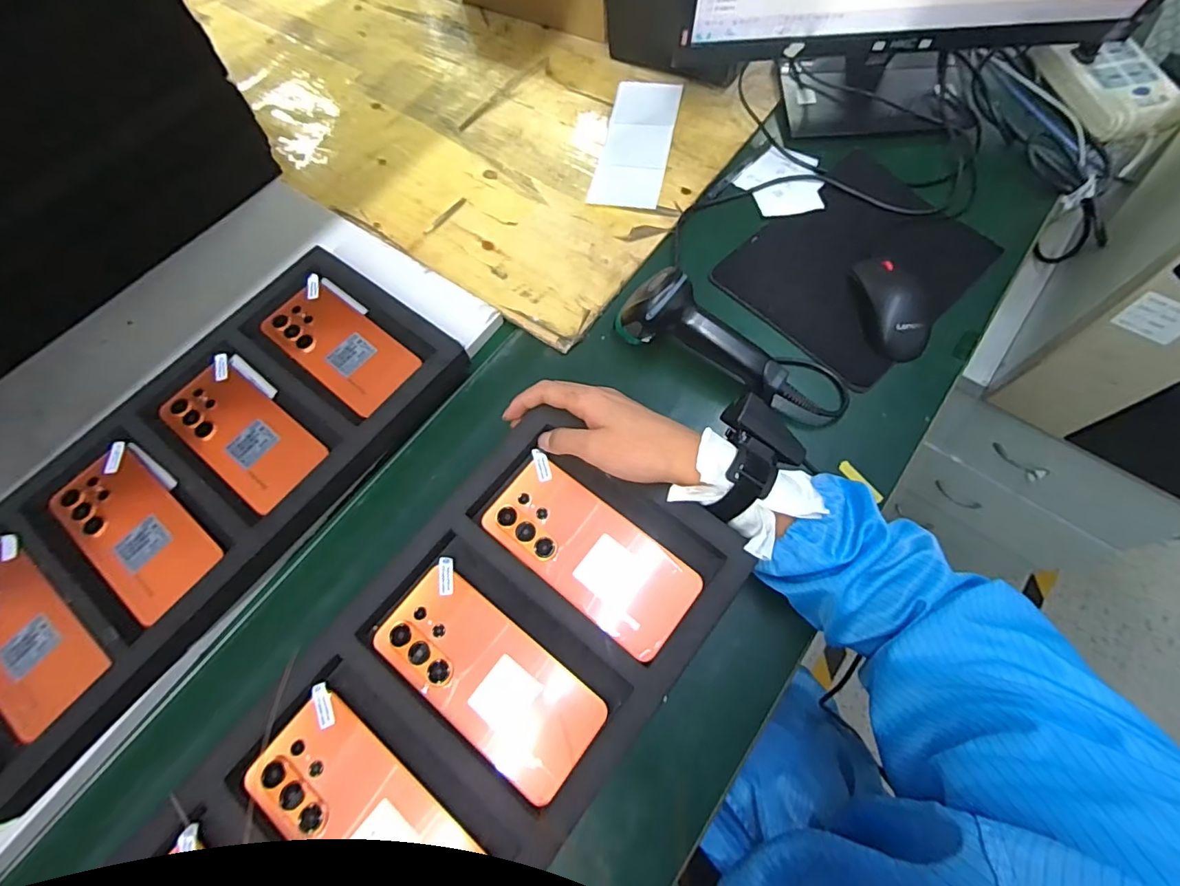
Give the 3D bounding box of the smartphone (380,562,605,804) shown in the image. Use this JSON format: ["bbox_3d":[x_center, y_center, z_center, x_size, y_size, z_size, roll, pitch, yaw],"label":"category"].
[{"bbox_3d":[-0.075,0.168,0.375,0.168,0.005,0.077,34,73,16],"label":"smartphone"}]

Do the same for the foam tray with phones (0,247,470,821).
[{"bbox_3d":[-0.356,0.035,0.475,0.237,0.043,0.493,36,74,16],"label":"foam tray with phones"}]

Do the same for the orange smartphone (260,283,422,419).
[{"bbox_3d":[-0.243,-0.096,0.512,0.169,0.010,0.079,36,71,18],"label":"orange smartphone"}]

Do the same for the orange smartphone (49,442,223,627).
[{"bbox_3d":[-0.391,0.073,0.449,0.169,0.012,0.079,37,74,16],"label":"orange smartphone"}]

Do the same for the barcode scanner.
[{"bbox_3d":[0.128,-0.094,0.488,0.212,0.069,0.056,28,72,14],"label":"barcode scanner"}]

